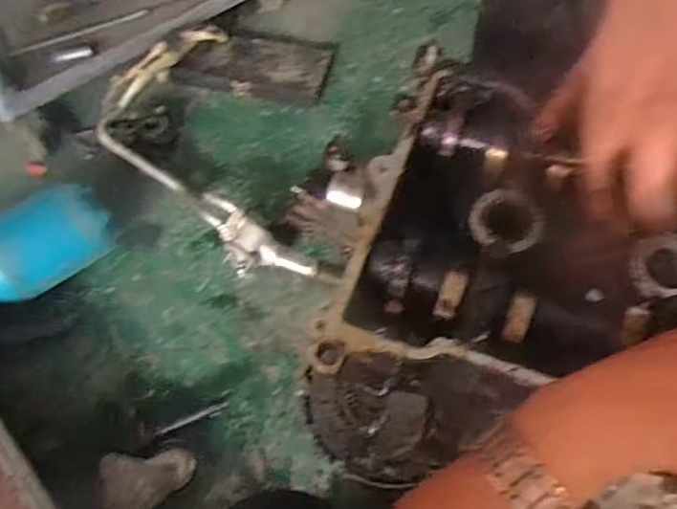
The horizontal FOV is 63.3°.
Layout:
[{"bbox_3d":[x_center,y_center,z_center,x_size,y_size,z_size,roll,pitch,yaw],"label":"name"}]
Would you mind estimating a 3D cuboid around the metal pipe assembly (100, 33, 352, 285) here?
[{"bbox_3d":[-0.248,-0.175,0.974,0.281,0.103,0.591,-20,58,-14],"label":"metal pipe assembly"}]

